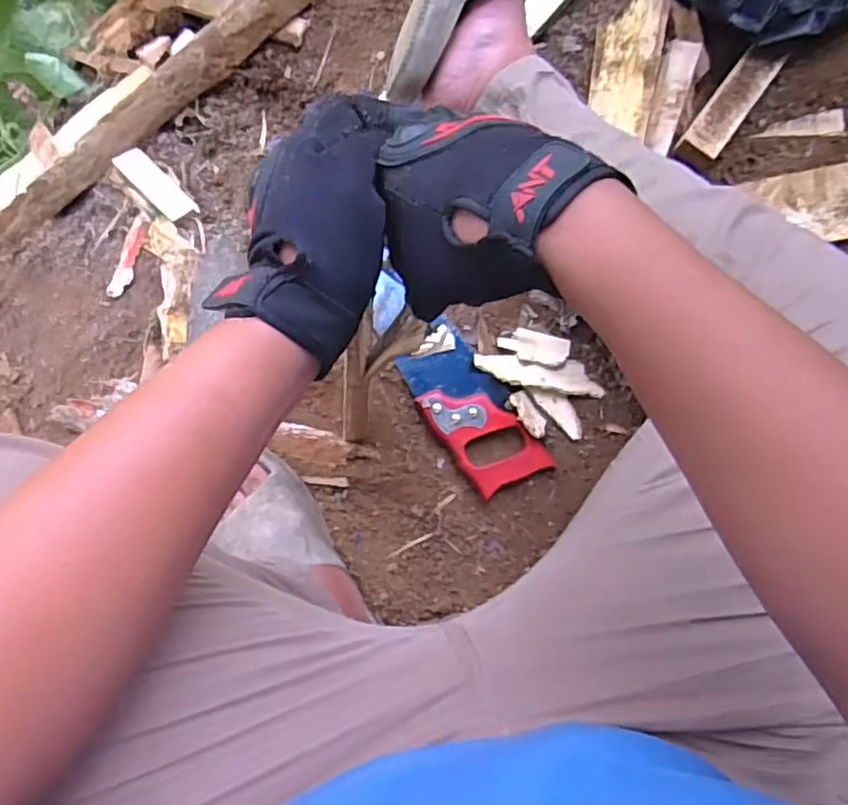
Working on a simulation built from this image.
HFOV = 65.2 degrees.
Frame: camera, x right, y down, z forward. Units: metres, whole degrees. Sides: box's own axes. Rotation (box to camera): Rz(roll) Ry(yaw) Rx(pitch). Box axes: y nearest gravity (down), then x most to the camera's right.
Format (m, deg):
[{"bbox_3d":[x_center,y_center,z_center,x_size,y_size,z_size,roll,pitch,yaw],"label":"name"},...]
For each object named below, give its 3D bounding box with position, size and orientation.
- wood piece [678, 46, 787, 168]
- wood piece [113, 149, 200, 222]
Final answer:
[{"bbox_3d":[0.349,-0.339,0.754,0.043,0.022,0.164,37,82,-1],"label":"wood piece"},{"bbox_3d":[-0.331,-0.268,0.815,0.039,0.012,0.124,-44,74,-8],"label":"wood piece"}]

